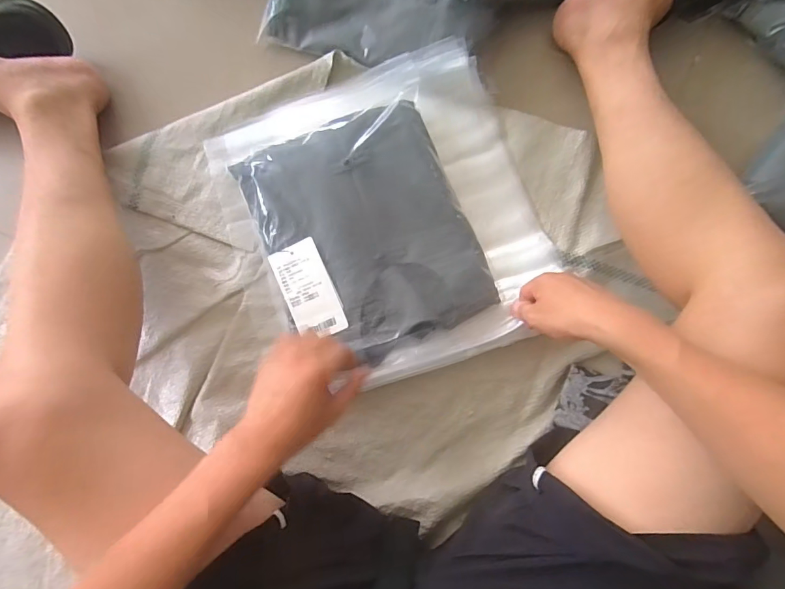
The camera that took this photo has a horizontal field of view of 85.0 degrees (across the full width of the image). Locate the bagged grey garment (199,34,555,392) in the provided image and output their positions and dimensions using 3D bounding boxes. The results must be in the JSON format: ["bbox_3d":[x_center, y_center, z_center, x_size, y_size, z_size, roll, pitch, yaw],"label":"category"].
[{"bbox_3d":[-0.005,-0.109,0.571,0.393,0.086,0.419,-20,79,-2],"label":"bagged grey garment"}]

